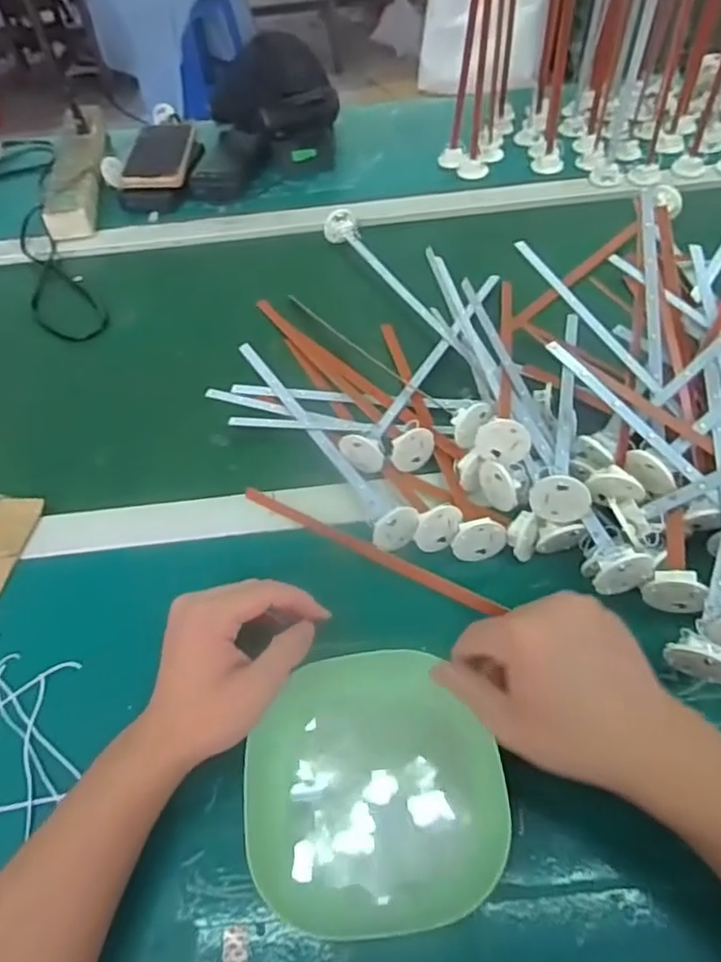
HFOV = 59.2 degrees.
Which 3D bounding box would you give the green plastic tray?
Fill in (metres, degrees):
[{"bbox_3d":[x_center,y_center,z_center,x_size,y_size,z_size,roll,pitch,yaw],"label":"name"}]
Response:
[{"bbox_3d":[0.006,0.176,0.373,0.144,0.024,0.143,-7,51,-1],"label":"green plastic tray"}]

